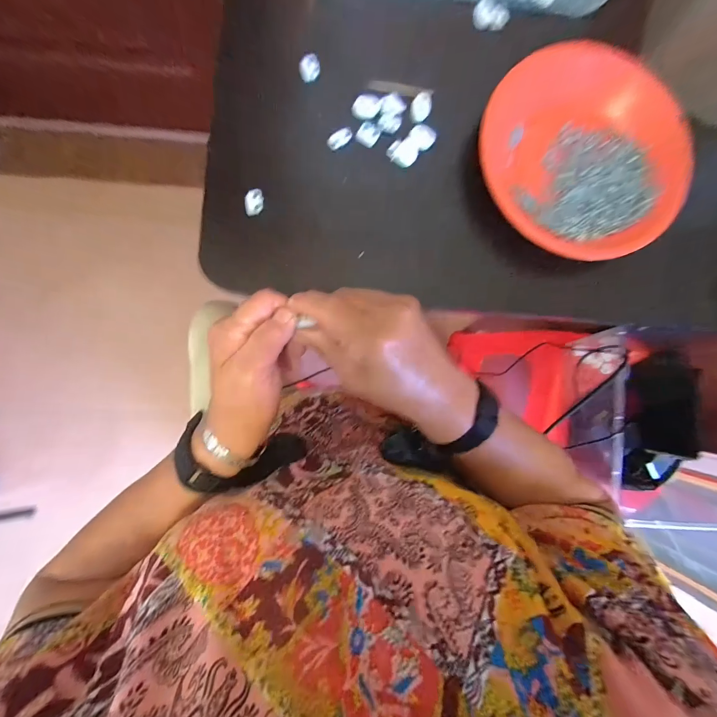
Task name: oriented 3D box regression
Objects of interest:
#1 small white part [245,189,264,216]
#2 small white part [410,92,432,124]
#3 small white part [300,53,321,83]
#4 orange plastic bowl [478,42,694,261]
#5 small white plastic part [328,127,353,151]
[{"bbox_3d":[-0.092,-0.138,0.286,0.015,0.004,0.023,6,86,-6],"label":"small white part"},{"bbox_3d":[0.058,-0.233,0.299,0.018,0.008,0.024,22,84,-5],"label":"small white part"},{"bbox_3d":[-0.045,-0.265,0.295,0.018,0.005,0.025,2,86,-7],"label":"small white part"},{"bbox_3d":[0.211,-0.193,0.302,0.180,0.028,0.192,0,86,-7],"label":"orange plastic bowl"},{"bbox_3d":[-0.017,-0.201,0.295,0.024,0.007,0.010,-32,91,8],"label":"small white plastic part"}]

